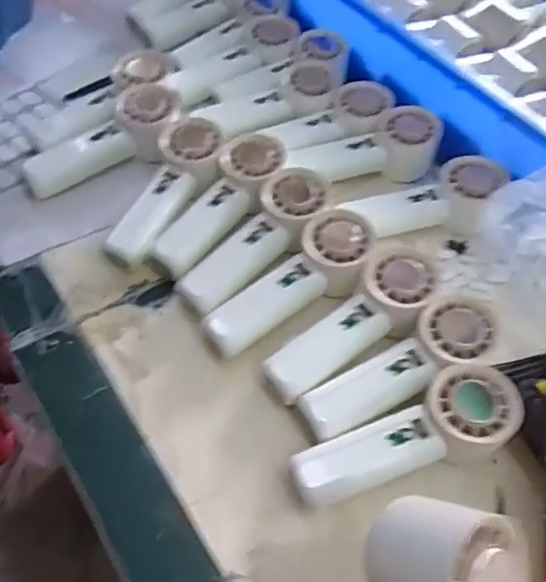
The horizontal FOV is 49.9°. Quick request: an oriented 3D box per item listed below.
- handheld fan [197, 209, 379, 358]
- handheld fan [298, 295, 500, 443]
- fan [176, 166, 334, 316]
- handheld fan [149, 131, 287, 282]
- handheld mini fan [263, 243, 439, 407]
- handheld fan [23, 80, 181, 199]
[{"bbox_3d":[0.019,-0.001,0.465,0.059,0.053,0.155,39,58,23],"label":"handheld fan"},{"bbox_3d":[0.094,0.061,0.426,0.156,0.051,0.053,-26,59,-24],"label":"handheld fan"},{"bbox_3d":[-0.011,-0.039,0.499,0.056,0.053,0.161,32,56,18],"label":"fan"},{"bbox_3d":[-0.043,-0.074,0.519,0.056,0.048,0.165,25,54,14],"label":"handheld fan"},{"bbox_3d":[0.064,0.030,0.449,0.062,0.052,0.157,38,58,22],"label":"handheld mini fan"},{"bbox_3d":[-0.156,-0.137,0.545,0.156,0.052,0.055,-31,61,-26],"label":"handheld fan"}]

